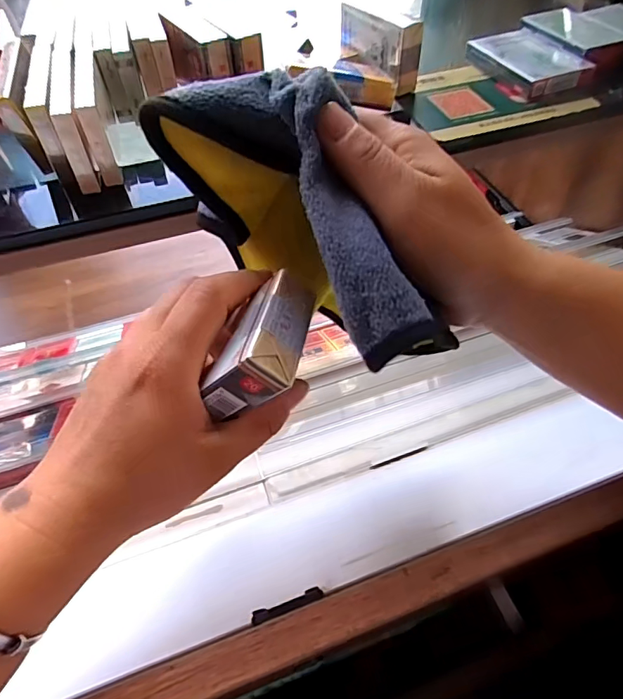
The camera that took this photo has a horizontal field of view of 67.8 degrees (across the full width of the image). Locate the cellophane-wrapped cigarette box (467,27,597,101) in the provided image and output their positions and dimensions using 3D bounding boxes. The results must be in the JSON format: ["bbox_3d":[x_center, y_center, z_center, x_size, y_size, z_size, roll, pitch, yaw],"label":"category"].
[{"bbox_3d":[0.198,-0.265,0.422,0.074,0.020,0.095,-23,56,-16],"label":"cellophane-wrapped cigarette box"}]

